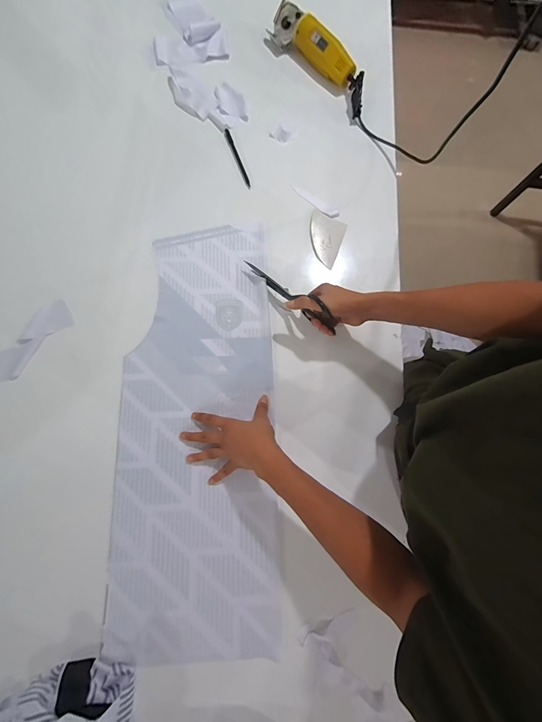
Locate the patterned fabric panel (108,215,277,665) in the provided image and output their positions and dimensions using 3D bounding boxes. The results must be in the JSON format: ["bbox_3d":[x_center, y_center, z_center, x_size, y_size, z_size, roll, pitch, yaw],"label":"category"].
[{"bbox_3d":[-0.138,0.094,0.558,0.270,0.011,0.736,-2,77,-4],"label":"patterned fabric panel"}]

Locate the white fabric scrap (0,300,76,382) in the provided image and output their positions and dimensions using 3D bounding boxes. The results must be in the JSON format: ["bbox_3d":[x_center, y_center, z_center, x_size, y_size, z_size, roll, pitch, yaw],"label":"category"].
[{"bbox_3d":[-0.466,-0.021,0.567,0.223,0.012,0.074,-38,81,-10],"label":"white fabric scrap"}]

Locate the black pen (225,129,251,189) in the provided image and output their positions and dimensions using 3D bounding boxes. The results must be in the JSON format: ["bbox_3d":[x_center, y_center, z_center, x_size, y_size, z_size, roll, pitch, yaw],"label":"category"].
[{"bbox_3d":[-0.075,-0.451,0.684,0.015,0.011,0.158,-19,77,-4],"label":"black pen"}]

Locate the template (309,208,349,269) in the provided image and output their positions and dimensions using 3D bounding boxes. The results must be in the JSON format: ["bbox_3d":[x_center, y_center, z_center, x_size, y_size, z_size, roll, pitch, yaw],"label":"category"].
[{"bbox_3d":[0.109,-0.257,0.648,0.078,0.008,0.113,22,75,-1],"label":"template"}]

